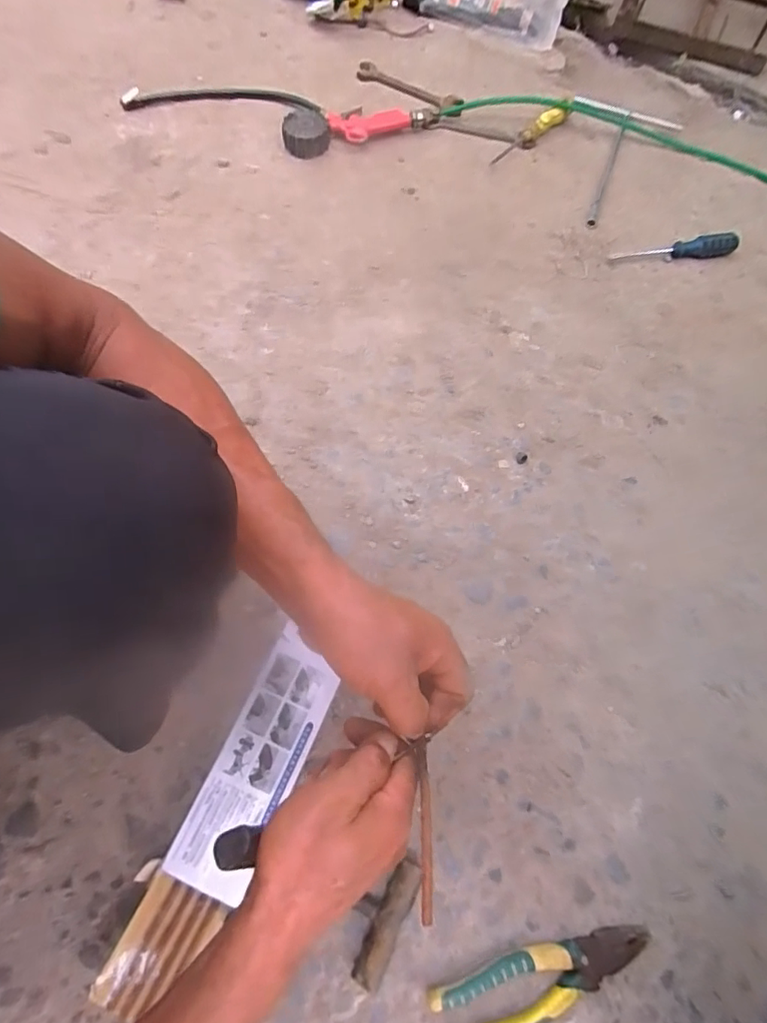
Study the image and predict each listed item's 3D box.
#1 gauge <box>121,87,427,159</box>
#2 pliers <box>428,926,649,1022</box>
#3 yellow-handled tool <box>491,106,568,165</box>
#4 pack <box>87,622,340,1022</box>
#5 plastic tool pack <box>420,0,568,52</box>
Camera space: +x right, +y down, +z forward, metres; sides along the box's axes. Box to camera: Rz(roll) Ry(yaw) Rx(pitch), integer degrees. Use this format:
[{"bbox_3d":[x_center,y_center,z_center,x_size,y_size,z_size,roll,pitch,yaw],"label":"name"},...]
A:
[{"bbox_3d":[-0.183,-0.652,0.854,0.511,0.035,0.151,13,68,3],"label":"gauge"},{"bbox_3d":[0.138,0.399,0.437,0.193,0.019,0.058,-15,69,-8],"label":"pliers"},{"bbox_3d":[0.241,-0.616,0.856,0.165,0.026,0.029,-42,75,-17],"label":"yellow-handled tool"},{"bbox_3d":[-0.136,0.265,0.460,0.078,0.015,0.309,26,70,12],"label":"pack"},{"bbox_3d":[0.211,-0.954,0.967,0.254,0.035,0.147,27,91,9],"label":"plastic tool pack"}]

